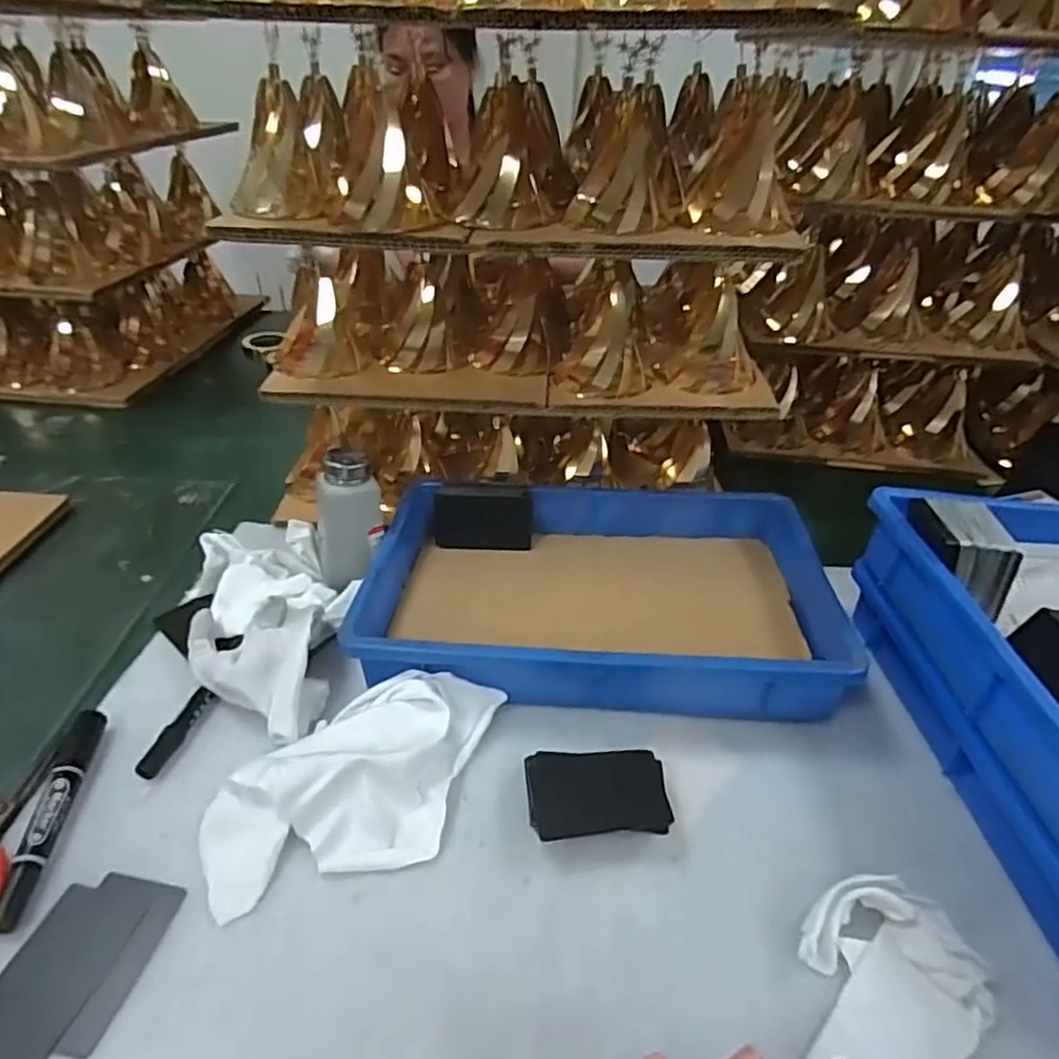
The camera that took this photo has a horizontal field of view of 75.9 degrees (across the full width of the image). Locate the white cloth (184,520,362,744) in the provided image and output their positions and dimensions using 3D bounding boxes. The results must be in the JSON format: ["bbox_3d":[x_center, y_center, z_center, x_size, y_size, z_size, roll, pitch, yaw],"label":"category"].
[{"bbox_3d":[-0.217,0.069,0.560,0.119,0.059,0.232,-14,40,-22],"label":"white cloth"}]

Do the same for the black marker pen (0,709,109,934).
[{"bbox_3d":[-0.308,0.178,0.437,0.021,0.017,0.145,-2,36,-10],"label":"black marker pen"}]

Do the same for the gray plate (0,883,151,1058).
[{"bbox_3d":[-0.259,0.241,0.372,0.058,0.004,0.087,7,34,12],"label":"gray plate"}]

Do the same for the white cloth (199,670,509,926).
[{"bbox_3d":[-0.108,0.163,0.452,0.208,0.042,0.117,-14,39,-24],"label":"white cloth"}]

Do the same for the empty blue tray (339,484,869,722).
[{"bbox_3d":[0.057,0.044,0.595,0.370,0.055,0.251,5,35,1],"label":"empty blue tray"}]

